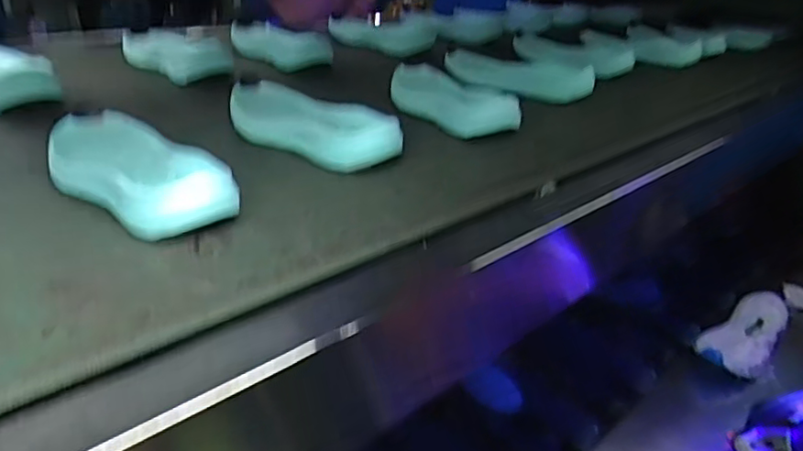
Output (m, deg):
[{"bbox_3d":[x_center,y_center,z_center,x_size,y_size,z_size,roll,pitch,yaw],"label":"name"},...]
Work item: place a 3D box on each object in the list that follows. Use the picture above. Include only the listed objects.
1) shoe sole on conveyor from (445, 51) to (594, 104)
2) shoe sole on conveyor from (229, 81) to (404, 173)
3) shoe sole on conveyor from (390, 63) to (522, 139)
[{"bbox_3d":[0.156,-0.211,0.853,0.220,0.037,0.074,21,32,28],"label":"shoe sole on conveyor"},{"bbox_3d":[-0.097,-0.099,0.596,0.203,0.042,0.076,28,35,36],"label":"shoe sole on conveyor"},{"bbox_3d":[0.049,-0.151,0.720,0.081,0.042,0.210,-9,31,-26],"label":"shoe sole on conveyor"}]

